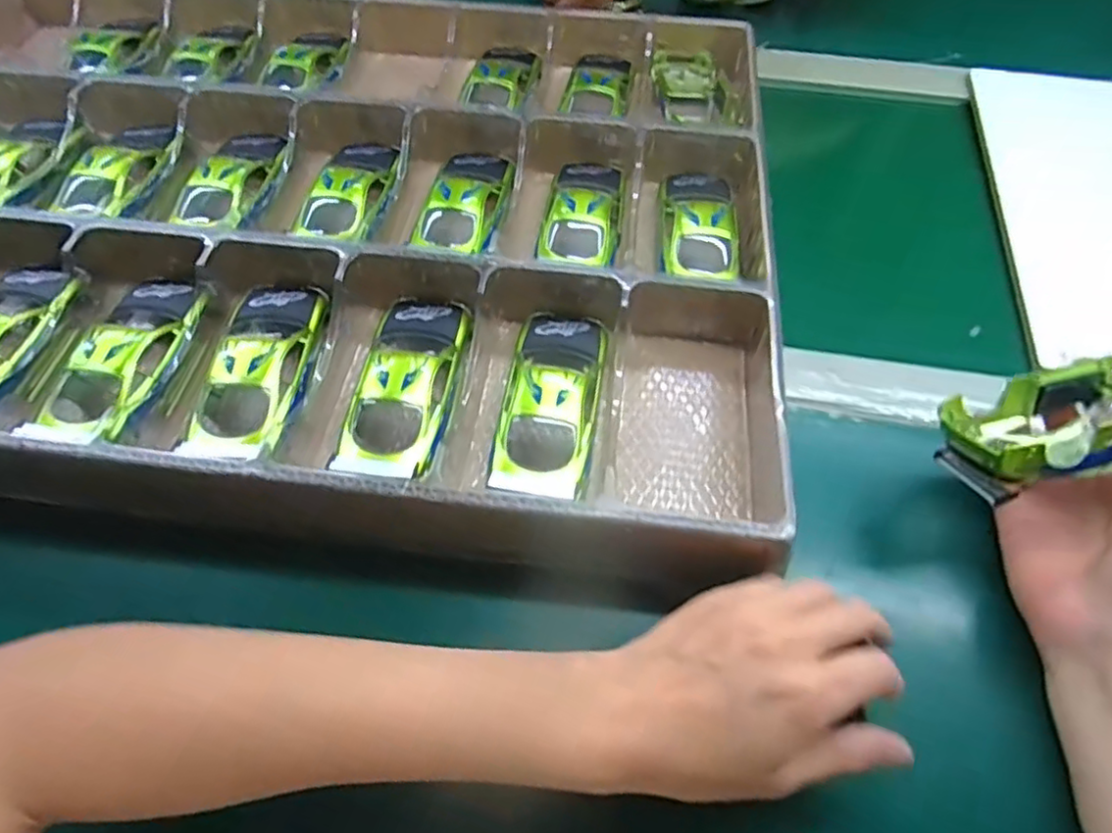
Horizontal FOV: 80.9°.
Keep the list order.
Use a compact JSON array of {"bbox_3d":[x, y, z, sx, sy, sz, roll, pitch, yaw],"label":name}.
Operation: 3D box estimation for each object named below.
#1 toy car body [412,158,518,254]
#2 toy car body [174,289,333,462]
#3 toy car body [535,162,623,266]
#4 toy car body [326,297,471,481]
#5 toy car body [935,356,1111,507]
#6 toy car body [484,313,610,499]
[{"bbox_3d":[-0.059,-0.148,0.436,0.050,0.026,0.094,8,58,5],"label":"toy car body"},{"bbox_3d":[-0.160,-0.032,0.351,0.049,0.022,0.117,4,58,2],"label":"toy car body"},{"bbox_3d":[0.019,-0.137,0.431,0.049,0.027,0.100,8,58,5],"label":"toy car body"},{"bbox_3d":[-0.081,-0.017,0.355,0.049,0.032,0.119,6,58,3],"label":"toy car body"},{"bbox_3d":[0.253,0.002,0.299,0.138,0.042,0.059,-17,16,1],"label":"toy car body"},{"bbox_3d":[-0.003,-0.009,0.351,0.050,0.036,0.127,7,58,4],"label":"toy car body"}]

